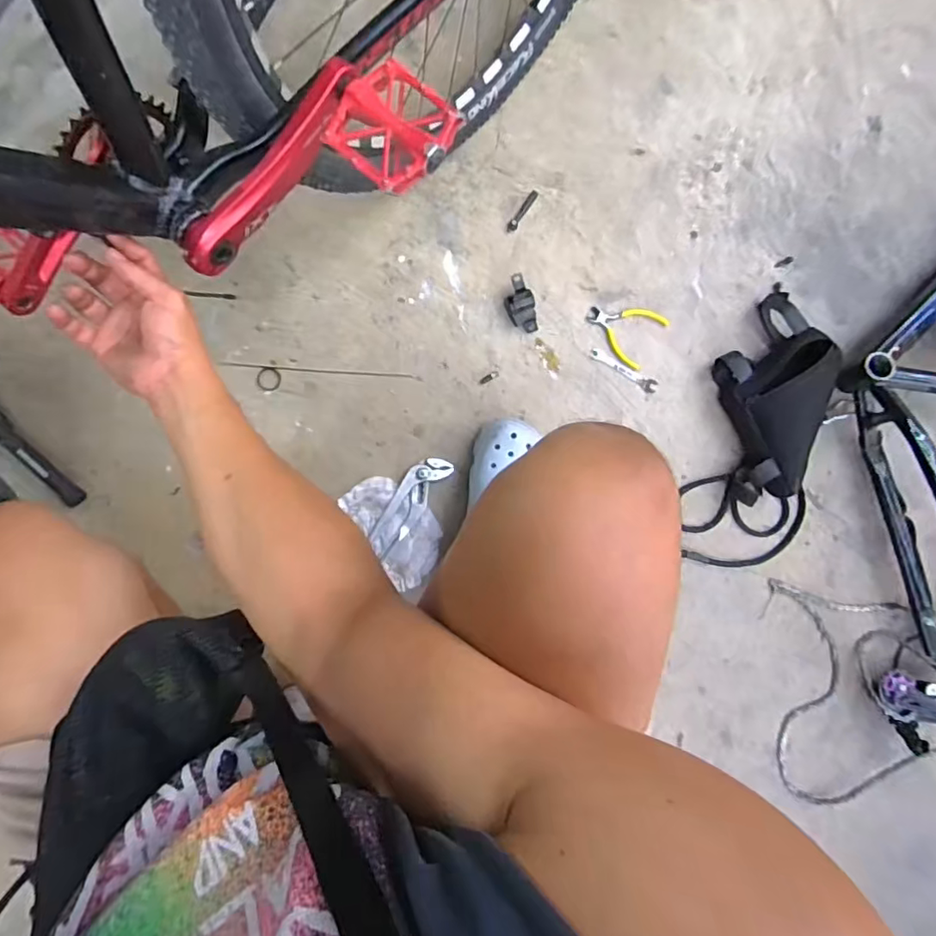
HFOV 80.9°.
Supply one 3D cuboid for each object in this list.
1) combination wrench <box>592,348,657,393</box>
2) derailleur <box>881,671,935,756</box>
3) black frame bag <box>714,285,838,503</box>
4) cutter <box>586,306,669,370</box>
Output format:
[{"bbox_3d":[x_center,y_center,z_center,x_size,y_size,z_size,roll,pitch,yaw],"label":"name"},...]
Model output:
[{"bbox_3d":[0.237,-0.149,0.833,0.110,0.008,0.020,31,86,-3],"label":"combination wrench"},{"bbox_3d":[0.698,0.380,0.840,0.162,0.047,0.107,22,88,-4],"label":"derailleur"},{"bbox_3d":[0.465,-0.109,0.818,0.155,0.084,0.295,-9,89,-5],"label":"black frame bag"},{"bbox_3d":[0.240,-0.218,0.833,0.107,0.017,0.097,37,86,-3],"label":"cutter"}]

